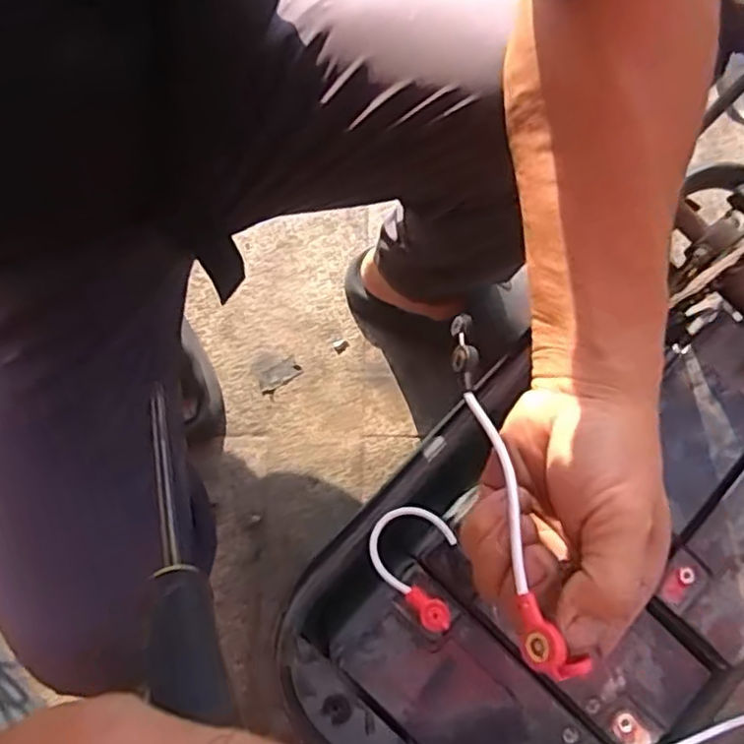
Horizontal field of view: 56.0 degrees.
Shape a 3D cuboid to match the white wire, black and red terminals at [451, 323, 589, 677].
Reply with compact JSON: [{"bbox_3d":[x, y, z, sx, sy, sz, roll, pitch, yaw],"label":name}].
[{"bbox_3d":[0.057,0.043,0.308,0.020,0.014,0.171,-9,55,-2],"label":"white wire, black and red terminals"}]

